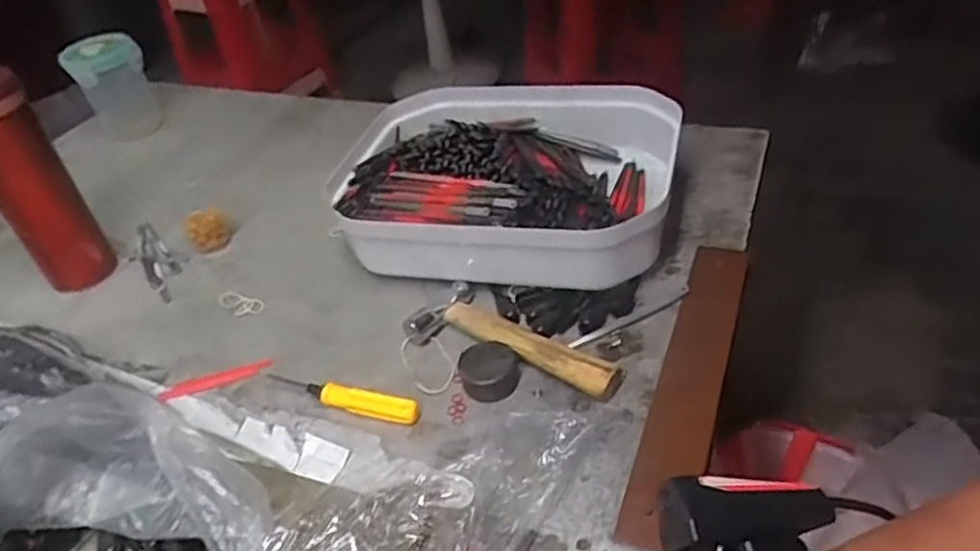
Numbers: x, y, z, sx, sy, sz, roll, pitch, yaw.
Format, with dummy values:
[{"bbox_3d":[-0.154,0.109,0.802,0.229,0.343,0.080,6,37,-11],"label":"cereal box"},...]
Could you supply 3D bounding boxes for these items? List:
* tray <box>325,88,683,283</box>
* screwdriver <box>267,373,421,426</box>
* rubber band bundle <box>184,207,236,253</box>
[{"bbox_3d":[0.016,-0.075,0.591,0.261,0.084,0.219,5,39,16],"label":"tray"},{"bbox_3d":[-0.102,0.083,0.476,0.118,0.016,0.017,8,40,19],"label":"screwdriver"},{"bbox_3d":[-0.260,-0.045,0.645,0.040,0.038,0.034,-25,41,-13],"label":"rubber band bundle"}]

